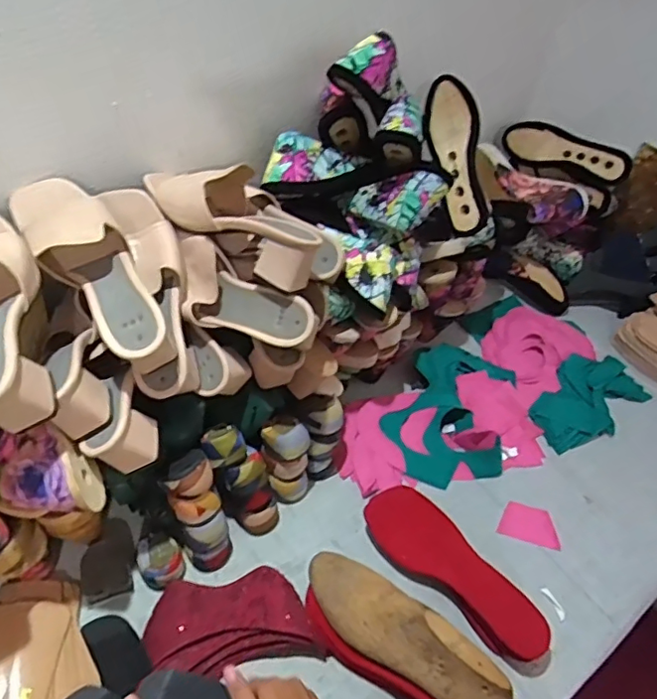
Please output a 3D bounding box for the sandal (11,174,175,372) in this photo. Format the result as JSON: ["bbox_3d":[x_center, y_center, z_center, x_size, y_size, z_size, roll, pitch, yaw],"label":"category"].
[{"bbox_3d":[-0.242,-0.084,0.571,0.082,0.089,0.236,-30,75,-31],"label":"sandal"}]

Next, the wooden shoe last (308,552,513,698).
[{"bbox_3d":[0.073,0.291,0.573,0.070,0.073,0.238,-33,59,-31],"label":"wooden shoe last"}]

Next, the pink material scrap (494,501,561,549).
[{"bbox_3d":[0.274,0.238,0.758,0.079,0.004,0.054,12,50,10],"label":"pink material scrap"}]

